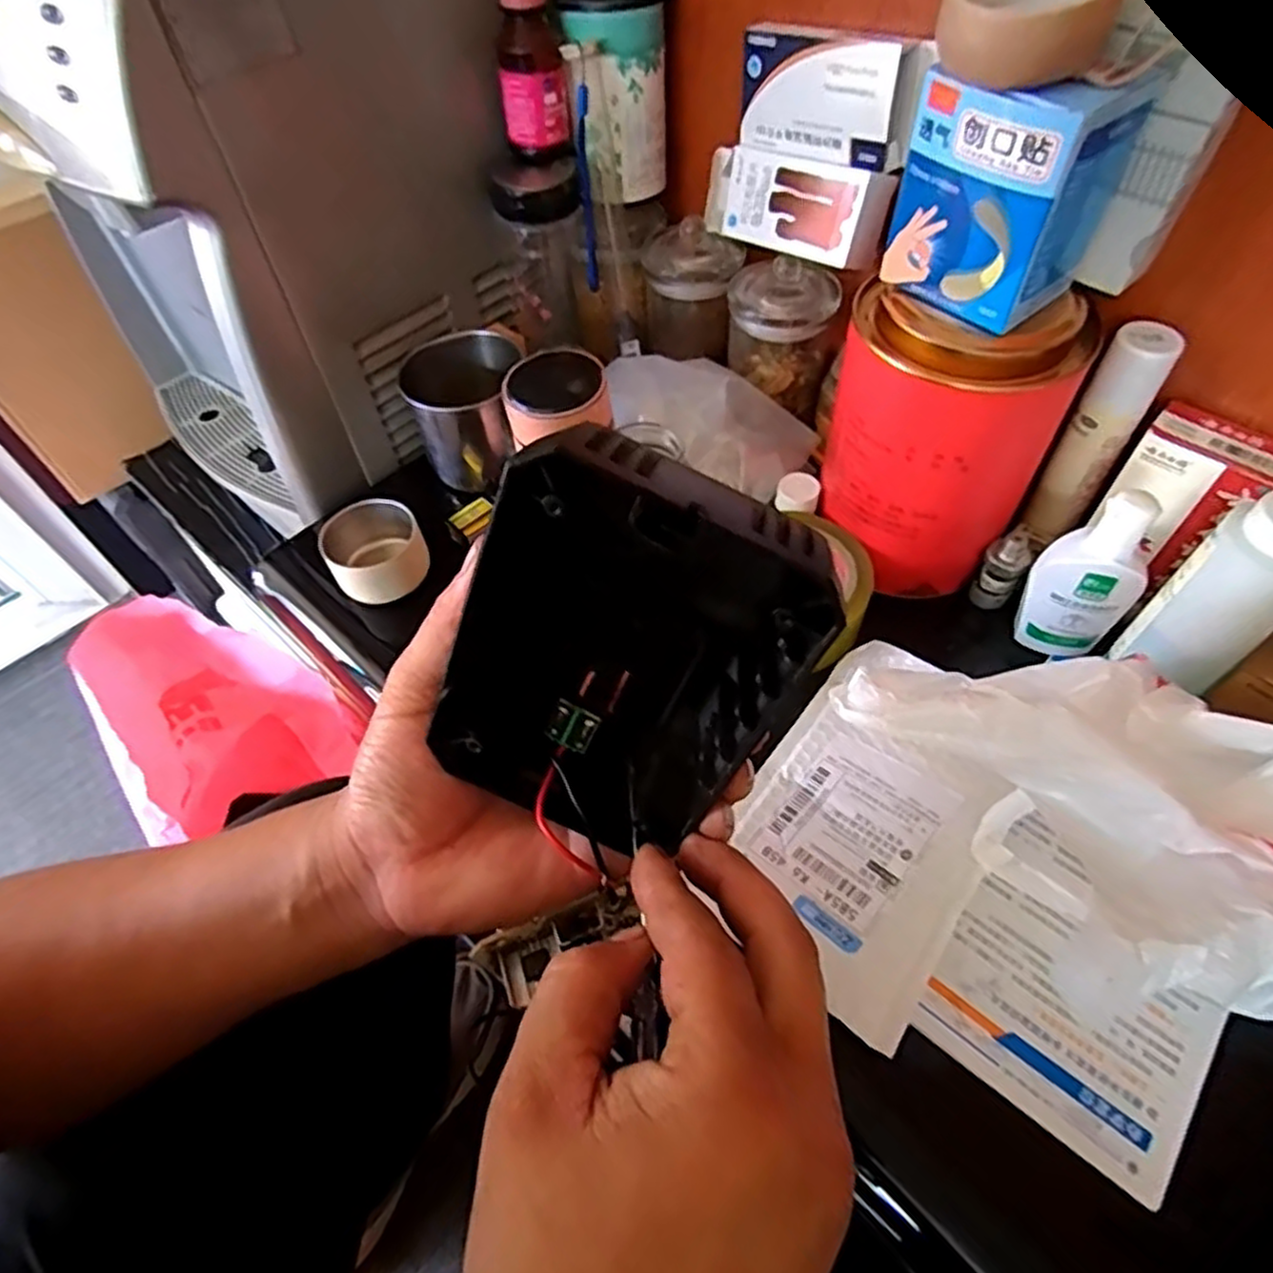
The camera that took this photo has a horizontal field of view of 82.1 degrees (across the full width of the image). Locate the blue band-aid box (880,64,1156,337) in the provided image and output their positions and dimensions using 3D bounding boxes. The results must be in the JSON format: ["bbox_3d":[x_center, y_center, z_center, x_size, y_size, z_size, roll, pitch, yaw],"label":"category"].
[{"bbox_3d":[0.174,-0.214,0.349,0.065,0.092,0.080,-40,61,-23],"label":"blue band-aid box"}]

